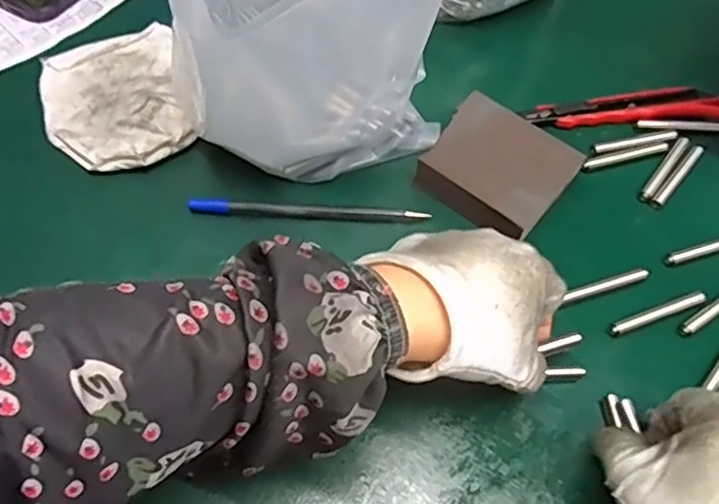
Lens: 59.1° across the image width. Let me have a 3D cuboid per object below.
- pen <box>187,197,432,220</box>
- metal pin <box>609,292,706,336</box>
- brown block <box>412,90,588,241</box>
[{"bbox_3d":[-0.031,-0.024,0.382,0.143,0.013,0.007,2,60,0],"label":"pen"},{"bbox_3d":[0.164,0.034,0.349,0.058,0.007,0.007,-17,62,-11],"label":"metal pin"},{"bbox_3d":[0.083,-0.051,0.387,0.079,0.022,0.079,35,65,17],"label":"brown block"}]

